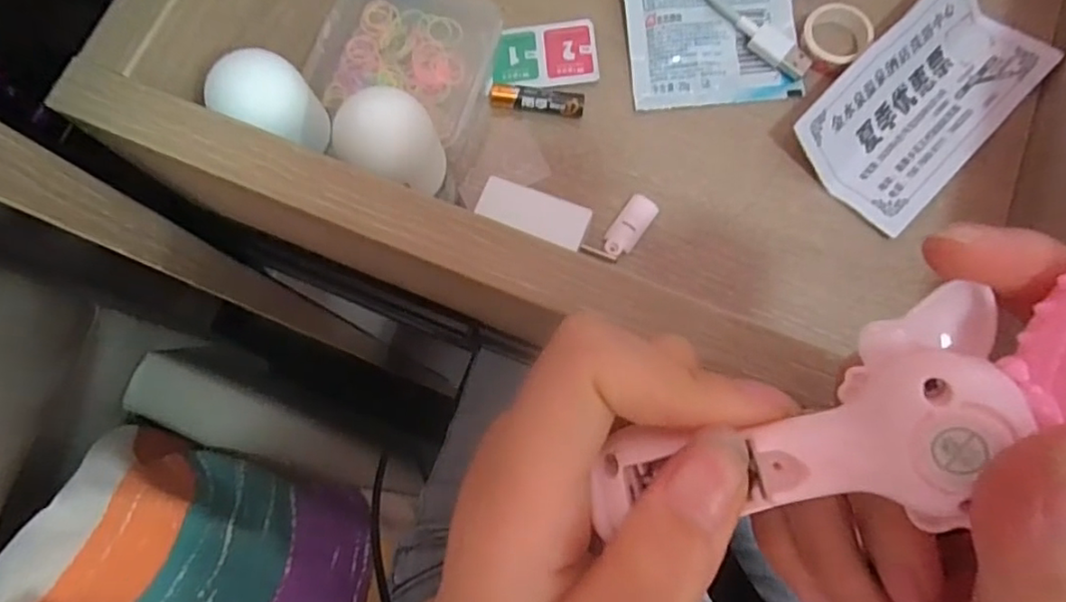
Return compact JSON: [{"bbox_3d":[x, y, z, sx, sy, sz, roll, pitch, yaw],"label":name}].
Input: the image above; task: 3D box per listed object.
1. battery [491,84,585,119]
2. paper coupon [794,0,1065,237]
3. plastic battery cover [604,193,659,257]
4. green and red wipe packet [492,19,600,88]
[{"bbox_3d":[0.002,-0.090,0.273,0.042,0.010,0.010,9,76,4],"label":"battery"},{"bbox_3d":[0.172,-0.090,0.264,0.062,0.017,0.112,44,81,12],"label":"paper coupon"},{"bbox_3d":[0.043,-0.033,0.262,0.014,0.004,0.031,34,79,10],"label":"plastic battery cover"},{"bbox_3d":[0.006,-0.116,0.282,0.048,0.004,0.034,-5,75,1],"label":"green and red wipe packet"}]

